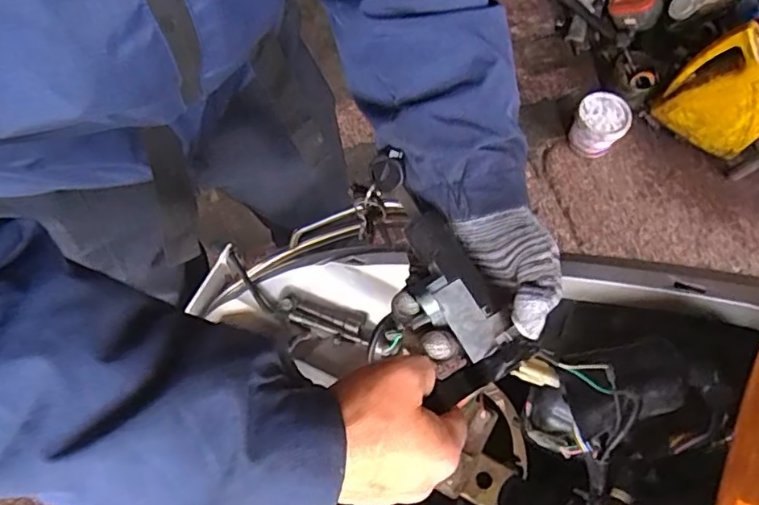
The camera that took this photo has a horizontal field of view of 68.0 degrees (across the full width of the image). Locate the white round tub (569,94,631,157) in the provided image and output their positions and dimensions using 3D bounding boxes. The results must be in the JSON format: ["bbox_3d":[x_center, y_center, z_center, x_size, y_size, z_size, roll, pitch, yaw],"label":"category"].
[{"bbox_3d":[0.513,-0.293,1.320,0.119,0.112,0.113,-1,65,1],"label":"white round tub"}]

